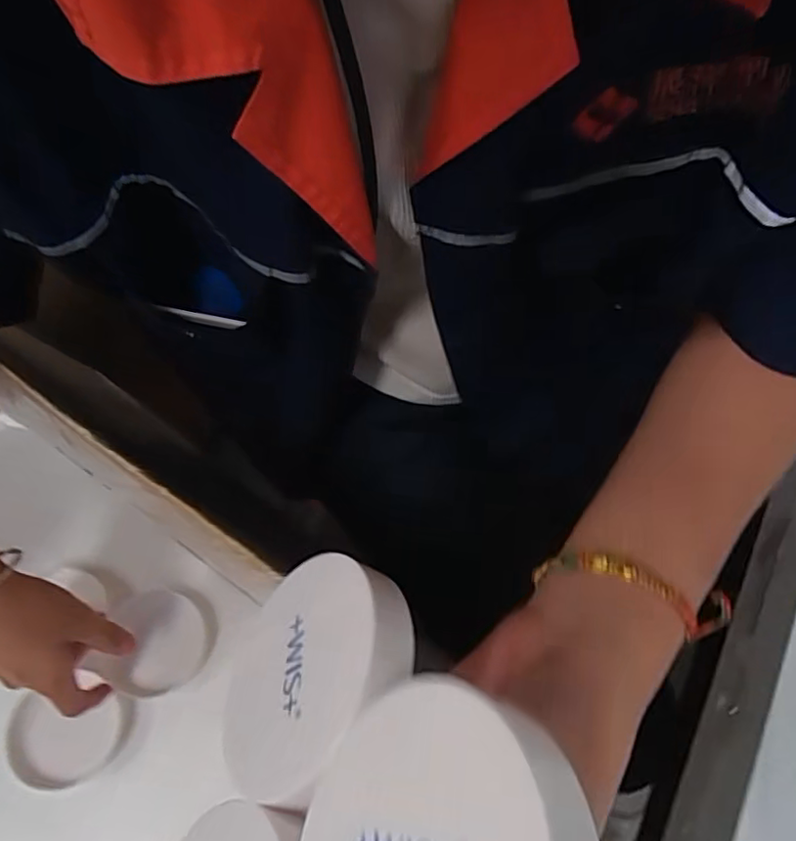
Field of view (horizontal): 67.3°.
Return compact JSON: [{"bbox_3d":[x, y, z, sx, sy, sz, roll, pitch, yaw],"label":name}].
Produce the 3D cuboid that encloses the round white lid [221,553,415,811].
[{"bbox_3d":[-0.029,0.083,0.199,0.013,0.077,0.074,36,73,-31],"label":"round white lid"}]

